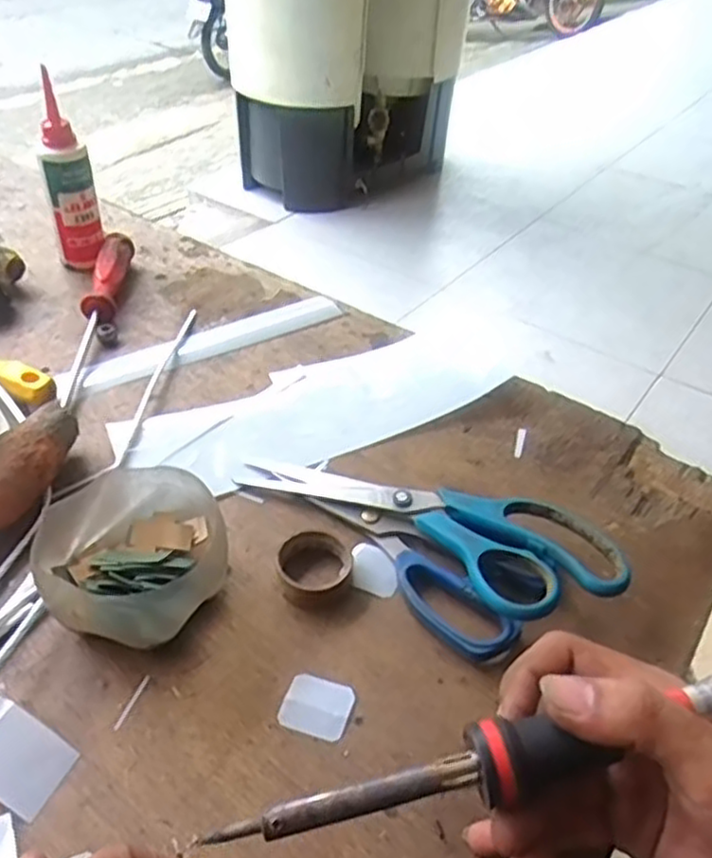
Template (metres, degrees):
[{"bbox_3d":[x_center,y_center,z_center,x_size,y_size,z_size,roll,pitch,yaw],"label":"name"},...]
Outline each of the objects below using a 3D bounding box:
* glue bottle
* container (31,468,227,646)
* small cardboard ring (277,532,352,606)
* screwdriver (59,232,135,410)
[{"bbox_3d":[-0.242,-0.209,0.610,0.039,0.160,0.031,-5,42,-11],"label":"glue bottle"},{"bbox_3d":[-0.117,0.068,0.378,0.090,0.050,0.095,3,41,-2],"label":"container"},{"bbox_3d":[-0.024,0.076,0.400,0.040,0.014,0.043,3,41,-2],"label":"small cardboard ring"},{"bbox_3d":[-0.208,-0.092,0.571,0.025,0.033,0.210,1,41,-4],"label":"screwdriver"}]

